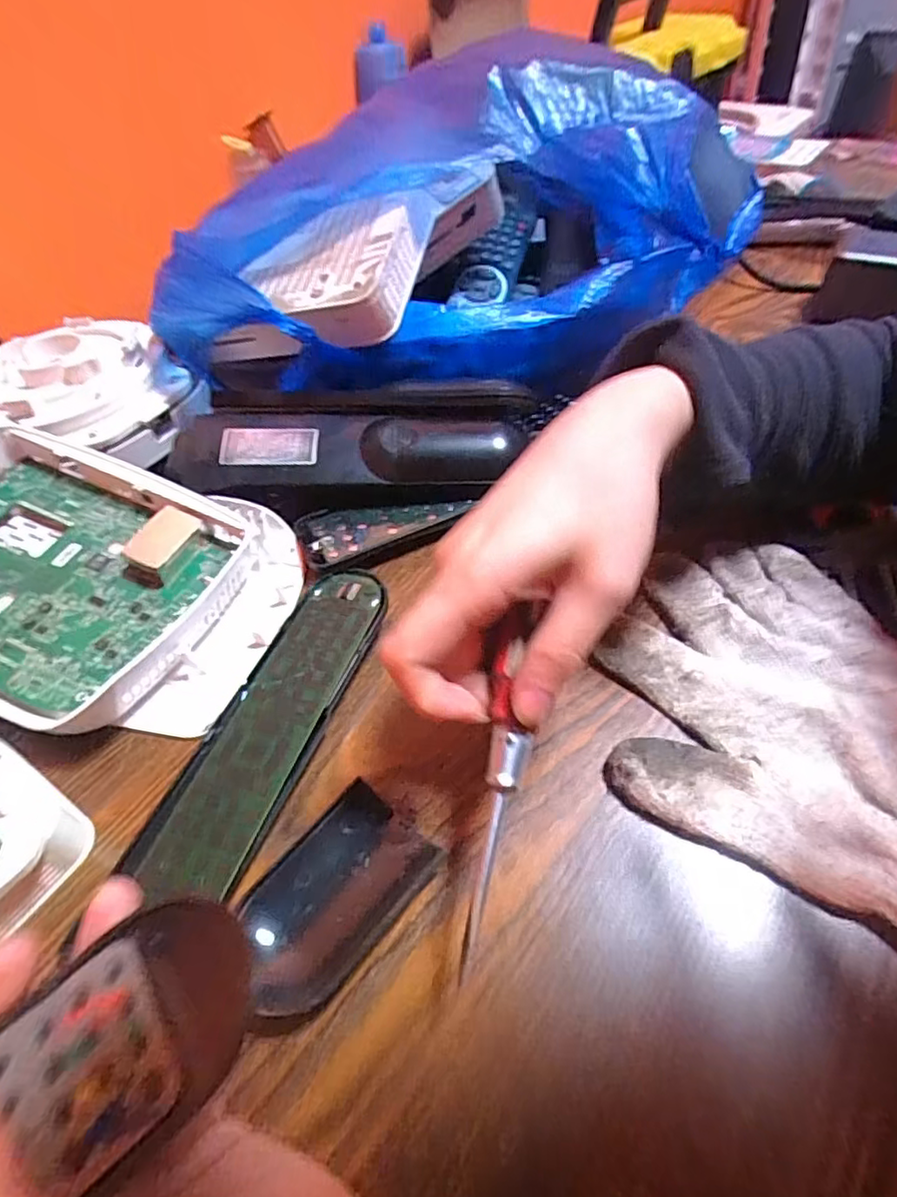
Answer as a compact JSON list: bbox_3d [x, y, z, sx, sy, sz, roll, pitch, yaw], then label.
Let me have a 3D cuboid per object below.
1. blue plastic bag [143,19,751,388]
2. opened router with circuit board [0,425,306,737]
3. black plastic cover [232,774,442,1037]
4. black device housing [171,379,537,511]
[{"bbox_3d":[0.001,-0.252,0.400,0.359,0.134,0.174,-16,56,-12],"label":"blue plastic bag"},{"bbox_3d":[-0.189,-0.010,0.309,0.202,0.045,0.143,14,55,9],"label":"opened router with circuit board"},{"bbox_3d":[-0.045,0.107,0.221,0.049,0.017,0.078,34,60,22],"label":"black plastic cover"},{"bbox_3d":[-0.054,-0.090,0.357,0.196,0.026,0.080,4,74,-2],"label":"black device housing"}]

